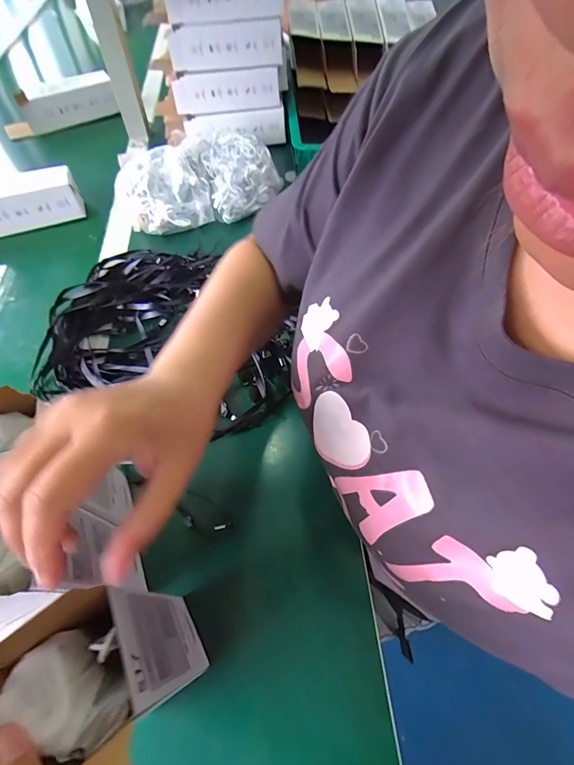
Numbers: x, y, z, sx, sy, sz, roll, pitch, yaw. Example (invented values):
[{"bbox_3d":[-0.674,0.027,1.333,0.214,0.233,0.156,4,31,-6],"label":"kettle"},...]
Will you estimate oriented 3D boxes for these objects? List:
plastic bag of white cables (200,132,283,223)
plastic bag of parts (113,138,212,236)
[{"bbox_3d":[-0.080,-0.359,0.621,0.131,0.070,0.165,-5,59,-4],"label":"plastic bag of white cables"},{"bbox_3d":[-0.213,-0.340,0.621,0.154,0.059,0.183,-9,60,-6],"label":"plastic bag of parts"}]

